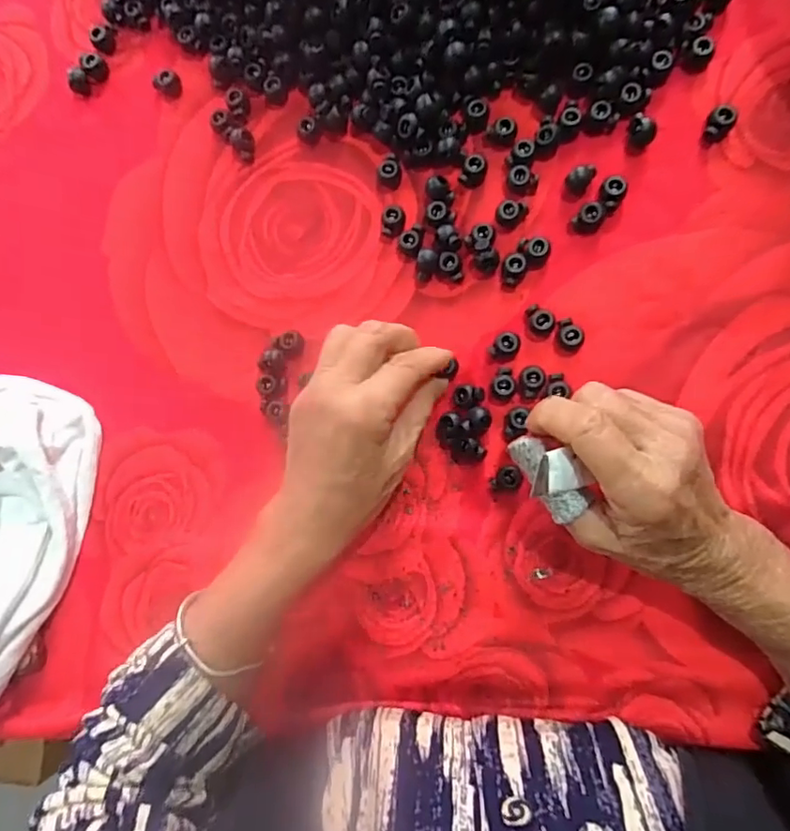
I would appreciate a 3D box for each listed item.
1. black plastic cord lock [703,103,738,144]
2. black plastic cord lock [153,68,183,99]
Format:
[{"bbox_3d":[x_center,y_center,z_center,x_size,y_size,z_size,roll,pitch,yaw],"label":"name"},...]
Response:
[{"bbox_3d":[0.189,-0.171,0.322,0.014,0.010,0.020,36,91,10],"label":"black plastic cord lock"},{"bbox_3d":[-0.157,-0.229,0.377,0.017,0.013,0.015,-39,81,3],"label":"black plastic cord lock"}]

